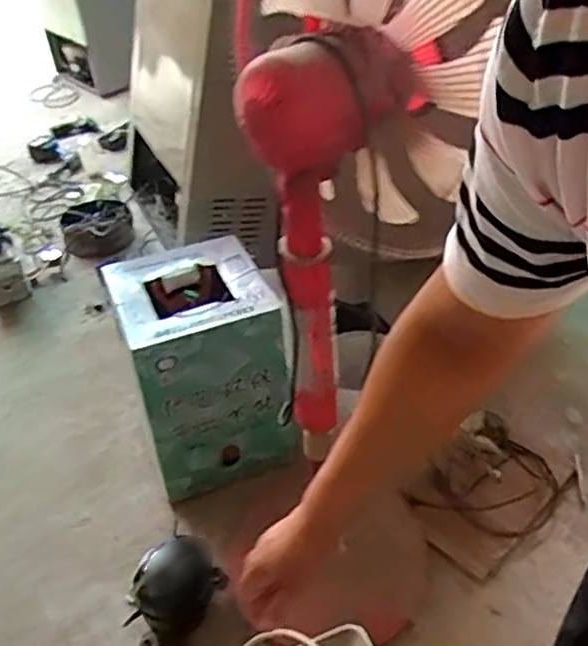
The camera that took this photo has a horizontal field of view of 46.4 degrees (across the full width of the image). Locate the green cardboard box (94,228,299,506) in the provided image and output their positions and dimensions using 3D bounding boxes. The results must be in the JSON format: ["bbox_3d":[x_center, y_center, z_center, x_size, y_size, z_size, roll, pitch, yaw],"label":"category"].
[{"bbox_3d":[-0.213,0.088,1.533,0.297,0.406,0.370,-17,41,-15],"label":"green cardboard box"}]

